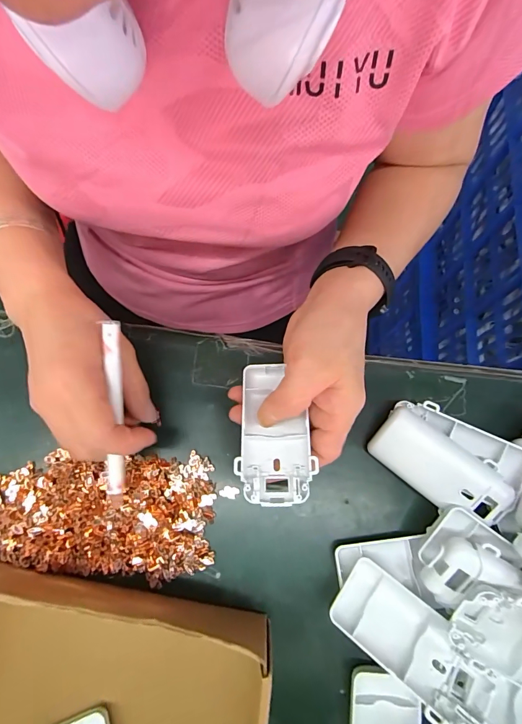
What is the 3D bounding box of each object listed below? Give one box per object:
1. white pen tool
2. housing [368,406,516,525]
[{"bbox_3d":[-0.096,0.035,0.237,0.011,0.008,0.121,2,98,2],"label":"white pen tool"},{"bbox_3d":[0.126,0.075,0.263,0.091,0.031,0.042,36,79,10],"label":"housing"}]

